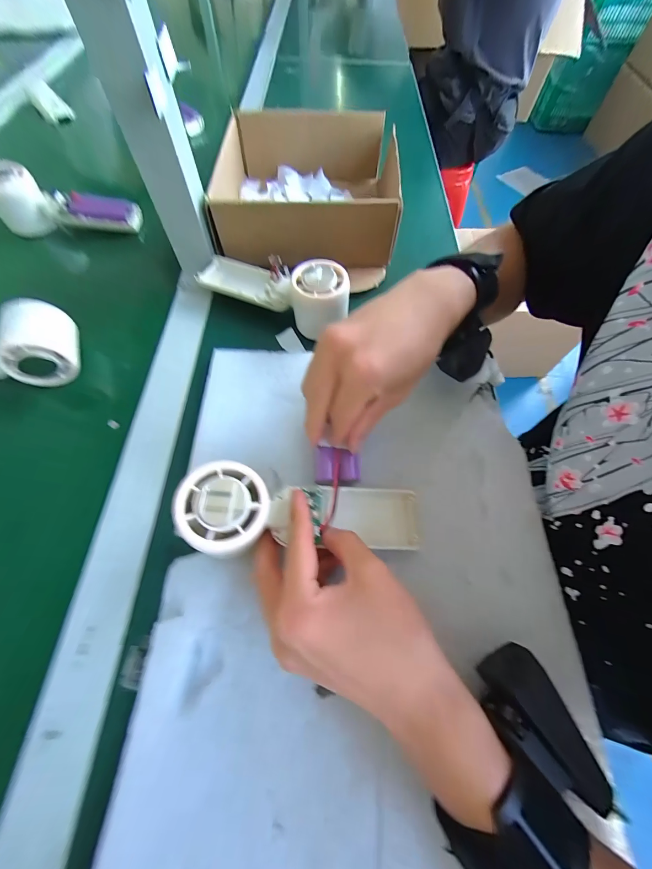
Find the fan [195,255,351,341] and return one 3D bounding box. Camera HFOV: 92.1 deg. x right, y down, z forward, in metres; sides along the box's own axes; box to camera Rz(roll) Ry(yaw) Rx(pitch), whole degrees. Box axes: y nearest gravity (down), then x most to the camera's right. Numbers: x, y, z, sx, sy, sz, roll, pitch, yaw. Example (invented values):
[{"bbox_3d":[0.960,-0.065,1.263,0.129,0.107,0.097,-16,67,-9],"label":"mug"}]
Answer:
[{"bbox_3d":[-0.052,-0.158,0.326,0.170,0.050,0.060,25,68,12],"label":"fan"}]

